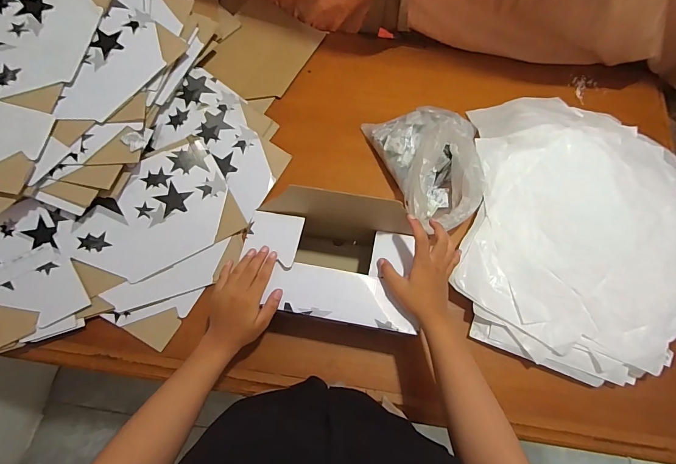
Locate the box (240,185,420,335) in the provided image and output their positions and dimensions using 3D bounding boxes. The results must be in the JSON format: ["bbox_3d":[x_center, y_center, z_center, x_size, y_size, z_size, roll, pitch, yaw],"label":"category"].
[{"bbox_3d":[-0.016,0.053,0.583,0.247,0.117,0.183,9,70,2],"label":"box"}]

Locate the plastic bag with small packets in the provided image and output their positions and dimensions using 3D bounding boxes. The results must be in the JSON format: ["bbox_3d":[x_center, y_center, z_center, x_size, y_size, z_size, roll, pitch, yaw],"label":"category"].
[{"bbox_3d":[0.182,-0.140,0.636,0.171,0.127,0.251,-18,72,-8],"label":"plastic bag with small packets"}]

